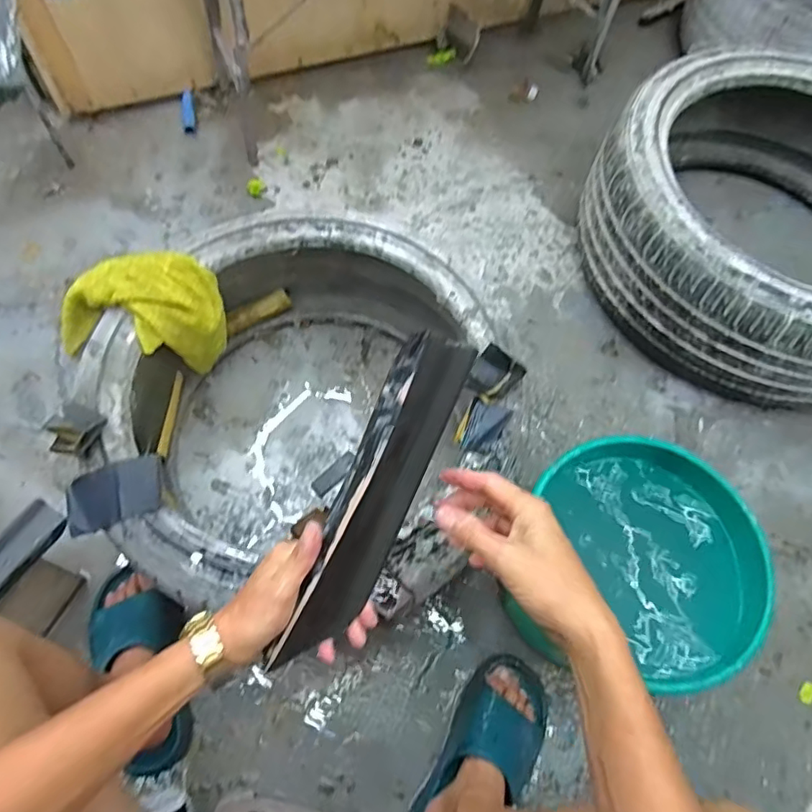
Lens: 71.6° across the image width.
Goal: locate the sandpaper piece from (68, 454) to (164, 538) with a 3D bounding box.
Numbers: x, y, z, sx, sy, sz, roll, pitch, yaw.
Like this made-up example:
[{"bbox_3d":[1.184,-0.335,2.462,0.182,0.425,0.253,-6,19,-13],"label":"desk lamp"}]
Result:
[{"bbox_3d":[-0.335,0.102,0.651,0.105,0.014,0.071,-19,68,-13],"label":"sandpaper piece"}]

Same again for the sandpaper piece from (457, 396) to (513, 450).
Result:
[{"bbox_3d":[0.097,0.025,0.716,0.050,0.017,0.067,29,66,9],"label":"sandpaper piece"}]

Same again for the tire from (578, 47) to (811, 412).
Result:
[{"bbox_3d":[0.675,-0.351,1.042,0.644,0.237,0.660,32,67,10],"label":"tire"}]

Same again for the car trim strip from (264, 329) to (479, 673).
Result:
[{"bbox_3d":[-0.028,0.077,0.429,0.052,0.027,0.274,25,99,8],"label":"car trim strip"}]

